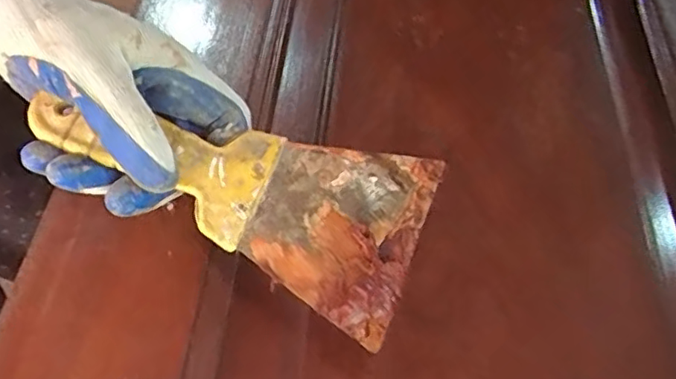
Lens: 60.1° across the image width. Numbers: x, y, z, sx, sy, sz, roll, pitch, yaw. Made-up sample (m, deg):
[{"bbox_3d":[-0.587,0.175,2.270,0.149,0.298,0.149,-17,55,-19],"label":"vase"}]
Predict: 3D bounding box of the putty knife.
[{"bbox_3d":[-0.054,-0.004,0.285,0.190,0.026,0.083,22,57,4],"label":"putty knife"}]

